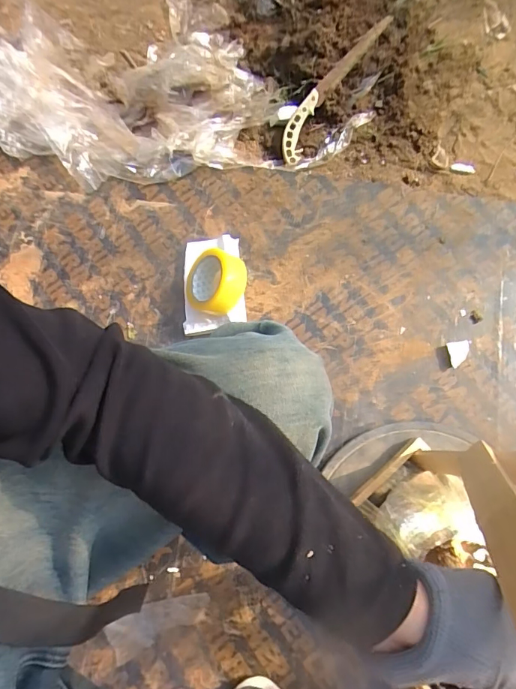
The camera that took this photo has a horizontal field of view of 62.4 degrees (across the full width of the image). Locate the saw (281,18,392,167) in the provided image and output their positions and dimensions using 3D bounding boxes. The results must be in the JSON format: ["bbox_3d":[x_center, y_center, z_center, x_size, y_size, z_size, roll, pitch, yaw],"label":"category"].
[{"bbox_3d":[0.176,-0.611,0.980,0.061,0.045,0.445,32,79,9],"label":"saw"}]

